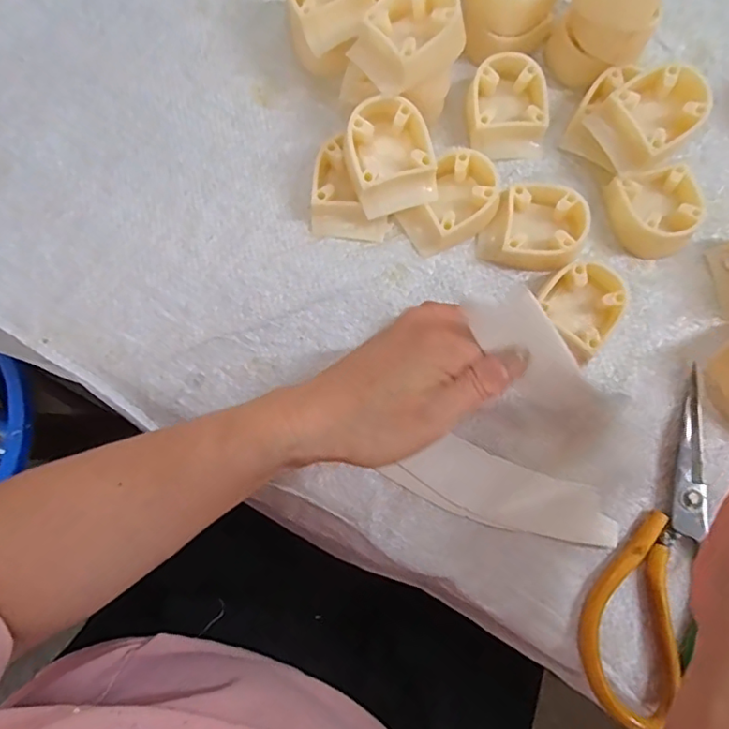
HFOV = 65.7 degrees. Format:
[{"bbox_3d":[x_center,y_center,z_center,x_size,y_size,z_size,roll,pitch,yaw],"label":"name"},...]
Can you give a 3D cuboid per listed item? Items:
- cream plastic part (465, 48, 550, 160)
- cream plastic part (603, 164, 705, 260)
[{"bbox_3d":[0.089,-0.161,0.350,0.047,0.019,0.058,4,79,1],"label":"cream plastic part"},{"bbox_3d":[0.177,-0.092,0.341,0.048,0.020,0.050,-16,80,-3],"label":"cream plastic part"}]

